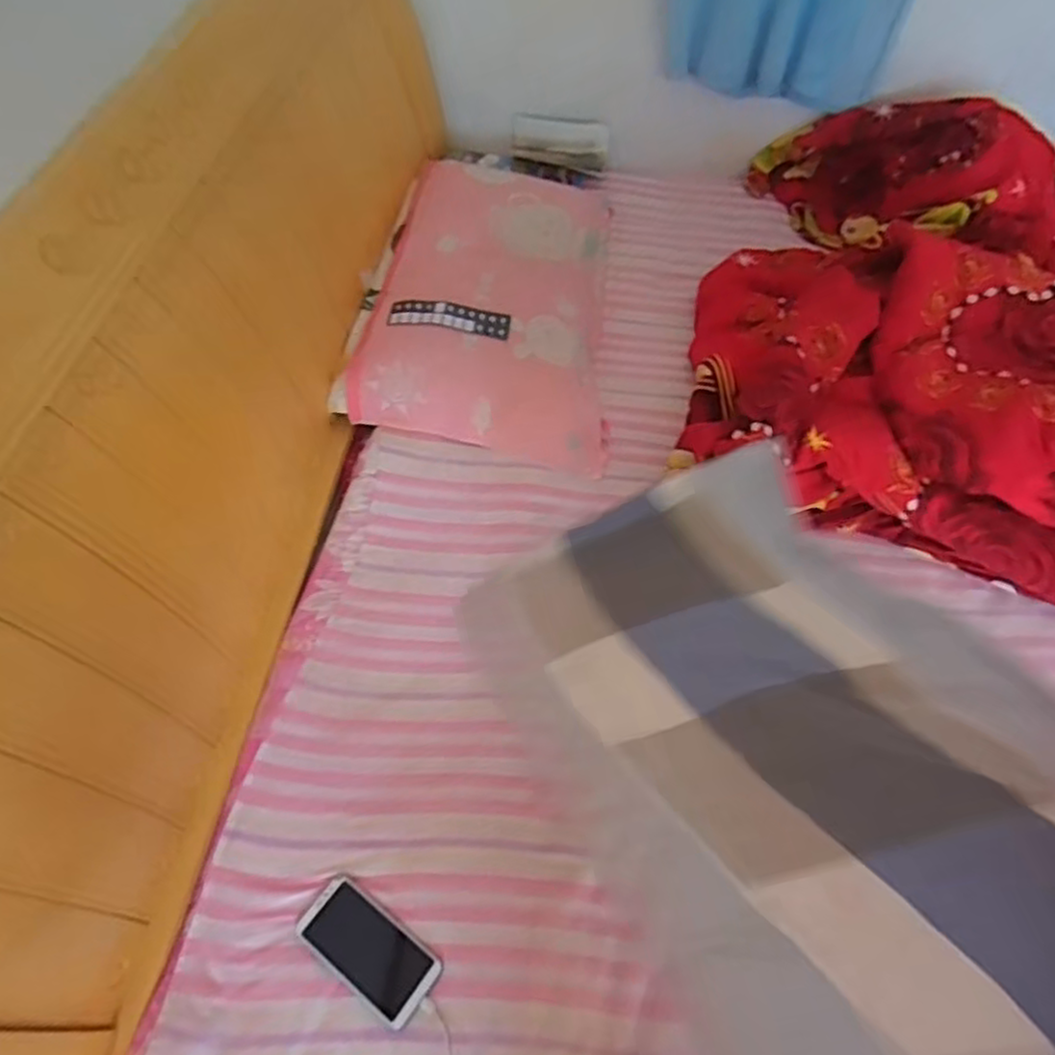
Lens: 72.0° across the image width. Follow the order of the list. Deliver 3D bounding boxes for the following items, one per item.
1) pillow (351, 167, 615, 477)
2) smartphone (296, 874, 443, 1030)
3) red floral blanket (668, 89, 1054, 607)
[{"bbox_3d":[-0.060,-0.431,1.289,0.414,0.097,0.667,4,56,4],"label":"pillow"},{"bbox_3d":[-0.173,0.452,0.781,0.160,0.016,0.074,32,62,21],"label":"smartphone"},{"bbox_3d":[0.954,-0.210,1.075,1.457,0.243,0.903,24,60,16],"label":"red floral blanket"}]

